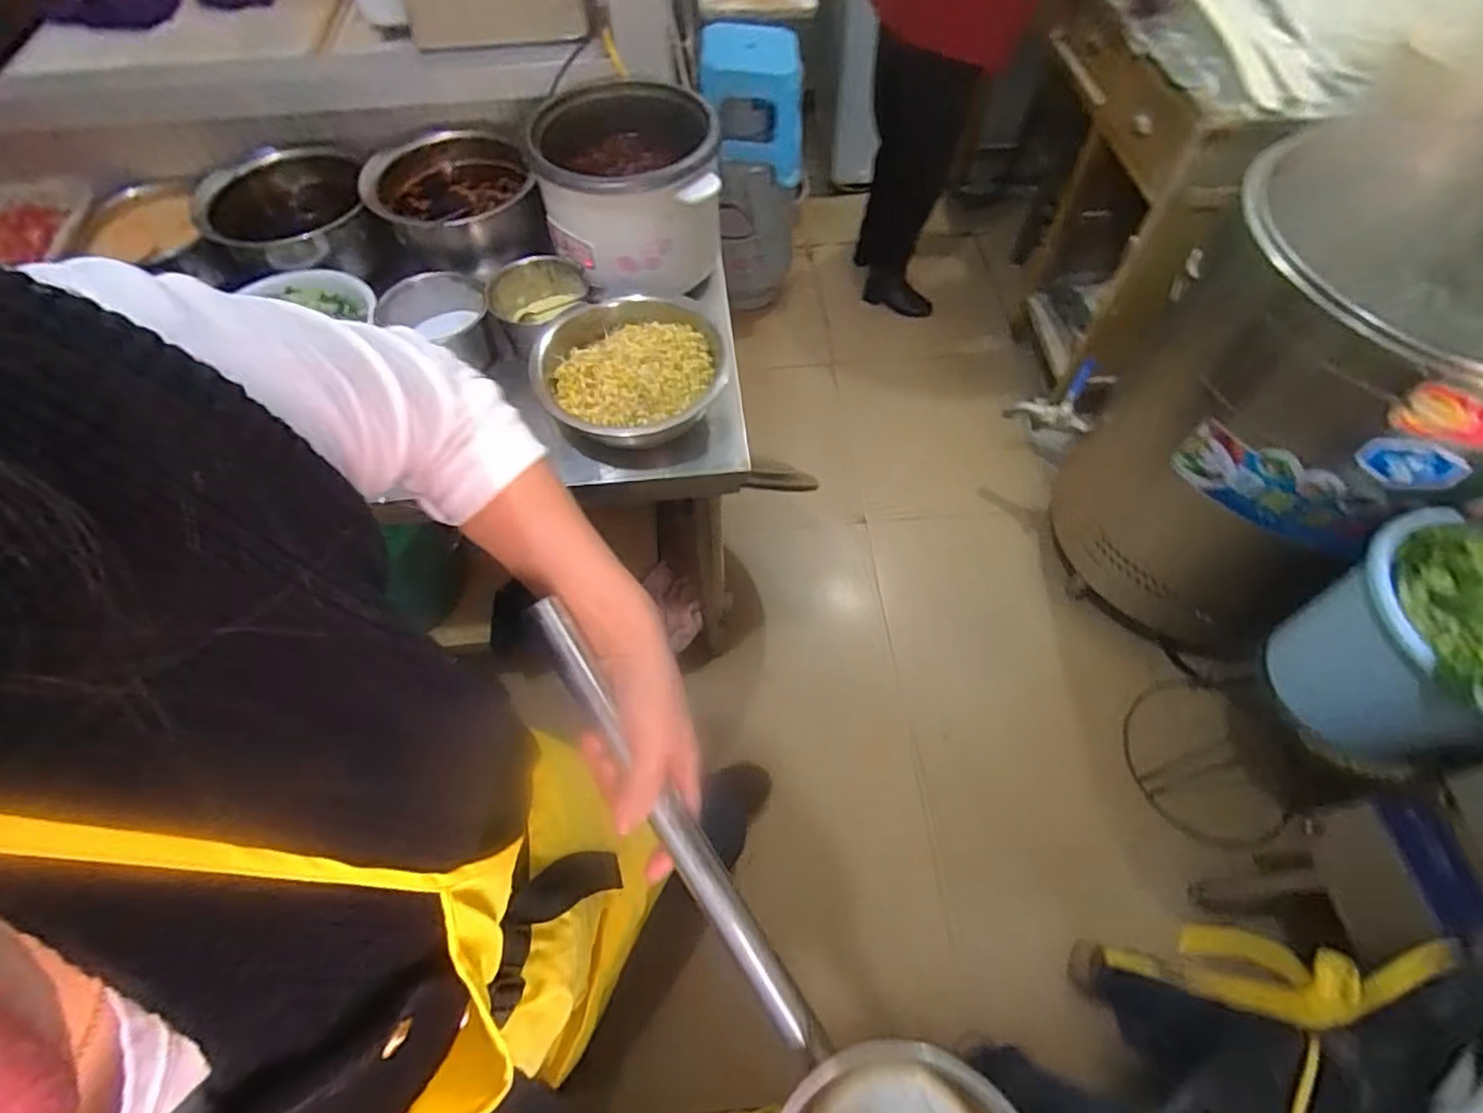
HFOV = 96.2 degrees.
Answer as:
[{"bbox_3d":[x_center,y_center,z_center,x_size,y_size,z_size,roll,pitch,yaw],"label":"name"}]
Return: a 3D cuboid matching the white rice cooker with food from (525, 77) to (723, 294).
[{"bbox_3d":[-0.178,-0.580,1.031,0.256,0.173,0.305,-17,58,-7],"label":"white rice cooker with food"}]

